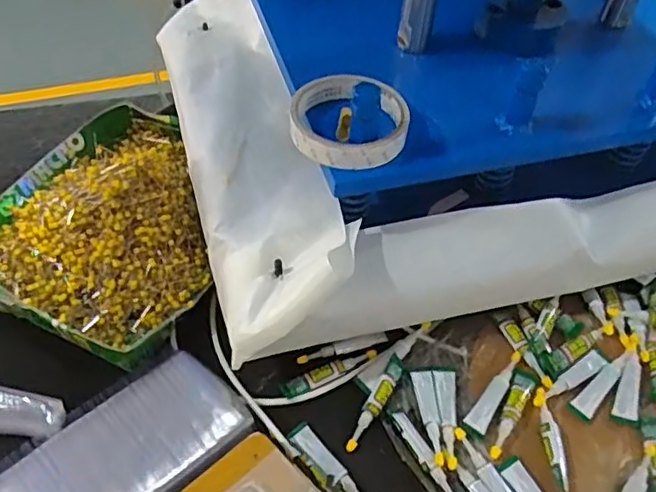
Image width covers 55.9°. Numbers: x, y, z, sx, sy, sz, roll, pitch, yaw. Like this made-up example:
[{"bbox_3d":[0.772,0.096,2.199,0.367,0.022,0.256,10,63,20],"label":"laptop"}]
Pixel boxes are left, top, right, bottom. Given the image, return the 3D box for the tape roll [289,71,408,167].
[{"bbox_3d":[0.017,-0.097,0.464,0.085,0.028,0.089,2,50,-2],"label":"tape roll"}]

